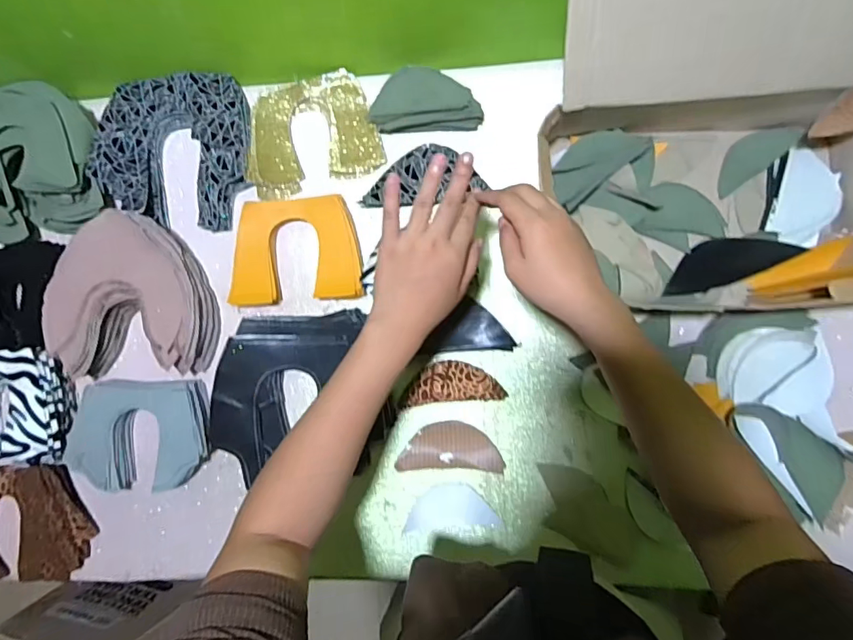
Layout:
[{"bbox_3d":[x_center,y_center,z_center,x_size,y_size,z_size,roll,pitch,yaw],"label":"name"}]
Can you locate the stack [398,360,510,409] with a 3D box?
[{"bbox_3d":[0.029,0.071,0.564,0.113,0.024,0.046,-6,83,4],"label":"stack"}]

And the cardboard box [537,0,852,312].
[{"bbox_3d":[0.283,-0.190,0.436,0.321,0.246,0.310,1,83,5],"label":"cardboard box"}]

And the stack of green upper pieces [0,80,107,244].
[{"bbox_3d":[-0.487,-0.197,0.599,0.167,0.067,0.179,-2,83,4],"label":"stack of green upper pieces"}]

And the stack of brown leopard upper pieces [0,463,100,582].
[{"bbox_3d":[-0.492,0.243,0.578,0.180,0.041,0.137,-7,83,4],"label":"stack of brown leopard upper pieces"}]

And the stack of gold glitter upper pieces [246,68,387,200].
[{"bbox_3d":[-0.147,-0.234,0.611,0.162,0.026,0.135,-17,82,3],"label":"stack of gold glitter upper pieces"}]

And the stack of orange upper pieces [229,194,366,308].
[{"bbox_3d":[-0.155,-0.082,0.579,0.150,0.026,0.118,-6,83,4],"label":"stack of orange upper pieces"}]

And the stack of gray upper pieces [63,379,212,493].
[{"bbox_3d":[-0.331,0.133,0.572,0.159,0.038,0.121,-6,83,4],"label":"stack of gray upper pieces"}]

